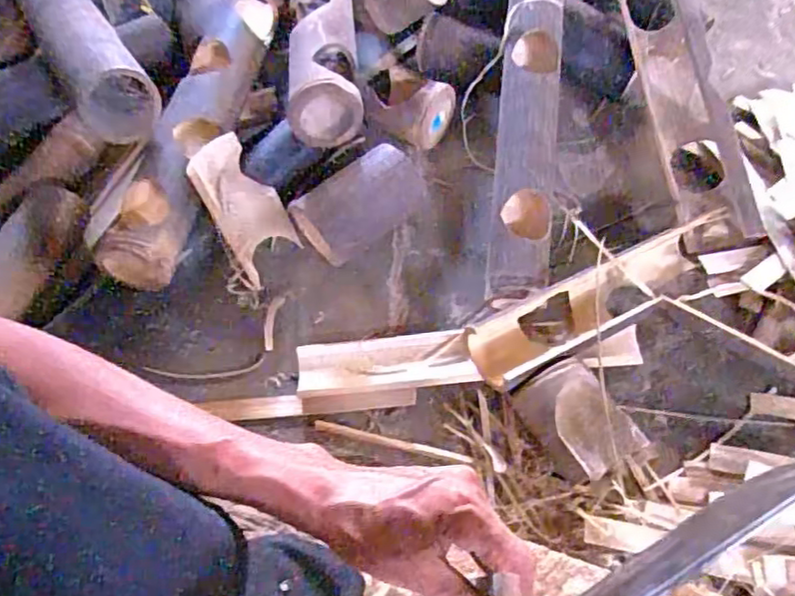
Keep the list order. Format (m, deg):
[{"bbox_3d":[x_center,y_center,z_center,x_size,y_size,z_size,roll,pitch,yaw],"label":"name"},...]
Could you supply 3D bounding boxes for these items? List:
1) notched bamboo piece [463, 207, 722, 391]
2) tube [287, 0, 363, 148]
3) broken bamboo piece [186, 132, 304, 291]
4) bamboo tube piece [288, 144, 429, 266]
[{"bbox_3d":[0.211,0.004,0.641,0.294,0.058,0.069,-24,64,-10],"label":"notched bamboo piece"},{"bbox_3d":[-0.093,-0.351,0.768,0.080,0.068,0.393,-5,63,0],"label":"tube"},{"bbox_3d":[-0.160,-0.094,0.674,0.075,0.149,0.020,-35,27,-24],"label":"broken bamboo piece"},{"bbox_3d":[-0.041,-0.101,0.722,0.145,0.077,0.073,-29,65,-12],"label":"bamboo tube piece"}]

